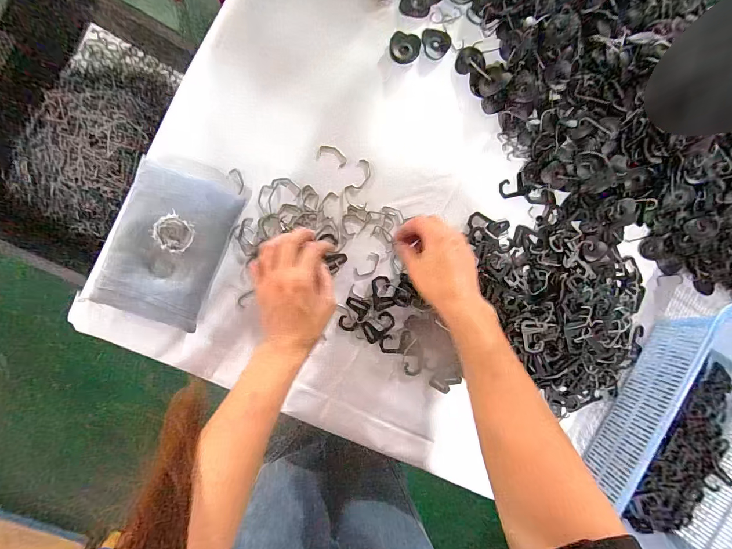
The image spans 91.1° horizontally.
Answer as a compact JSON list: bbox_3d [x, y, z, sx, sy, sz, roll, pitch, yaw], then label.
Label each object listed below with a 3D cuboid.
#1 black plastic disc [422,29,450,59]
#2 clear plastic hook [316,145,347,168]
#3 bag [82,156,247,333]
[{"bbox_3d":[0.087,-0.283,0.439,0.035,0.004,0.034,-1,94,-9],"label":"black plastic disc"},{"bbox_3d":[-0.040,-0.143,0.432,0.036,0.004,0.020,21,90,-10],"label":"clear plastic hook"},{"bbox_3d":[-0.220,-0.034,0.401,0.115,0.040,0.168,21,90,-10],"label":"bag"}]

